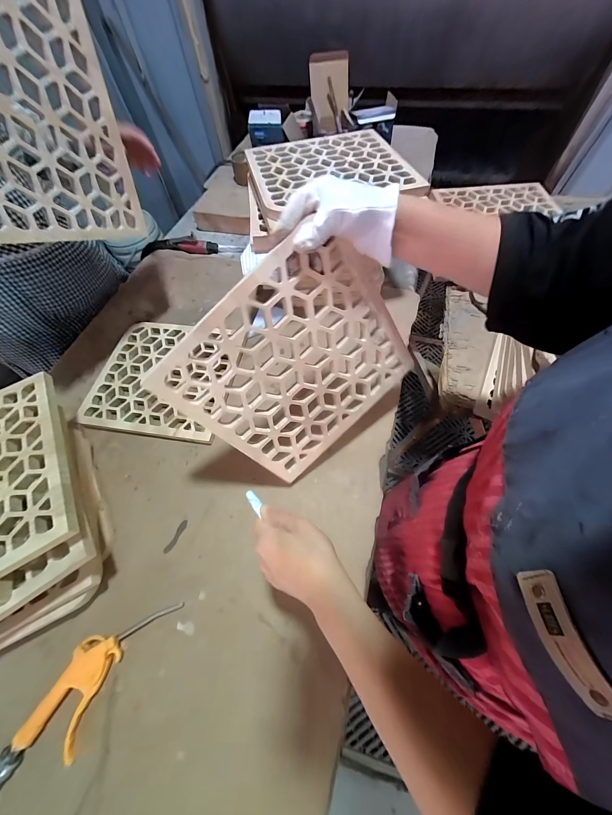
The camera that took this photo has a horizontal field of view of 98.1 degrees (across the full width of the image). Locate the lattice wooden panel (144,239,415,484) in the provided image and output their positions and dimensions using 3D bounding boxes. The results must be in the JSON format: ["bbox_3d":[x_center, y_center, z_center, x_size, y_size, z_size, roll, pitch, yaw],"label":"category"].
[{"bbox_3d":[-0.006,-0.048,0.383,0.289,0.279,0.016,-43,37,1],"label":"lattice wooden panel"}]

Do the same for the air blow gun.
[{"bbox_3d":[-0.281,0.358,0.366,0.083,0.026,0.200,26,66,15],"label":"air blow gun"}]

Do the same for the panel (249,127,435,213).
[{"bbox_3d":[0.042,-0.480,0.524,0.282,0.008,0.262,-14,62,-5],"label":"panel"}]

